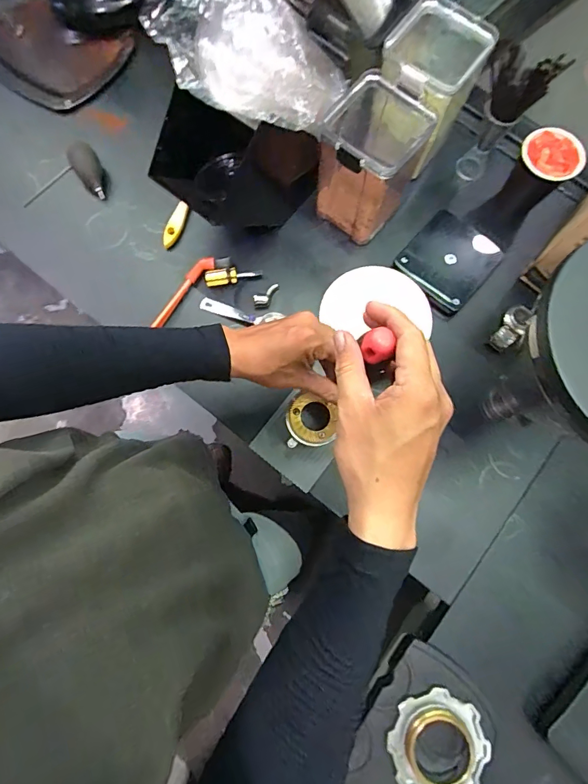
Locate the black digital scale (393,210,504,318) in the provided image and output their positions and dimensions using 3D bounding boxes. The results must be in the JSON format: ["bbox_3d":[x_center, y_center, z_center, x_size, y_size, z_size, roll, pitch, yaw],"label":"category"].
[{"bbox_3d":[0.225,-0.191,0.603,0.116,0.019,0.131,41,82,7],"label":"black digital scale"}]

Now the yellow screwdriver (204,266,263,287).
[{"bbox_3d":[-0.088,-0.170,0.597,0.081,0.016,0.026,-8,80,-1],"label":"yellow screwdriver"}]

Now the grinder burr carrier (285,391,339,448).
[{"bbox_3d":[0.022,0.035,0.520,0.062,0.016,0.066,-2,78,-2],"label":"grinder burr carrier"}]

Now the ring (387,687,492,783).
[{"bbox_3d":[0.165,0.407,0.473,0.102,0.021,0.108,0,80,0],"label":"ring"}]

